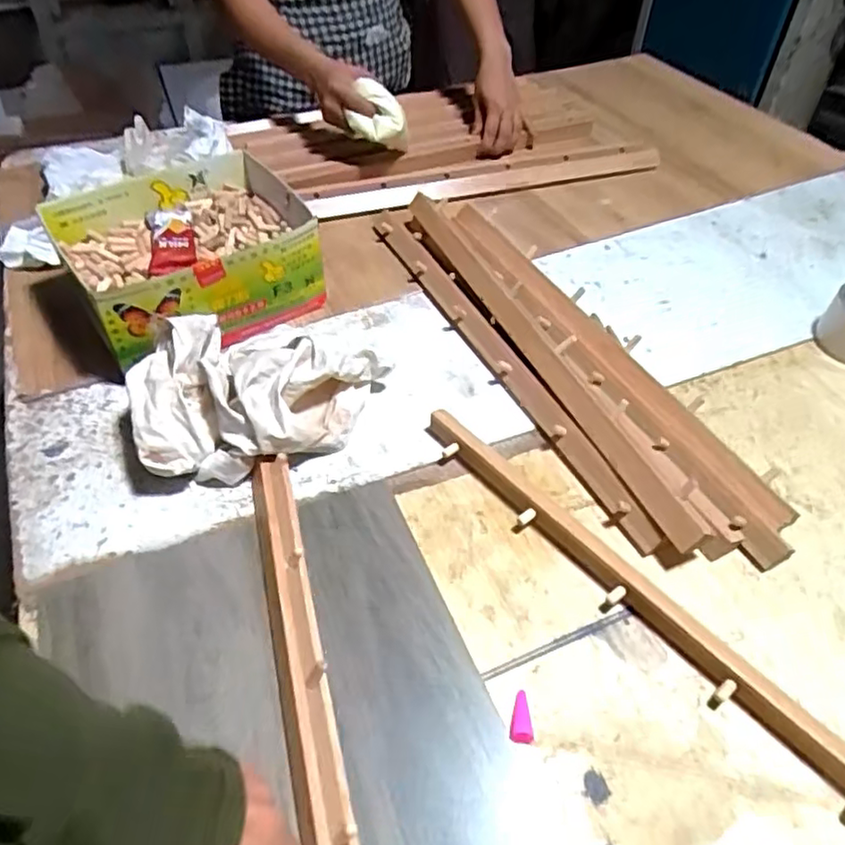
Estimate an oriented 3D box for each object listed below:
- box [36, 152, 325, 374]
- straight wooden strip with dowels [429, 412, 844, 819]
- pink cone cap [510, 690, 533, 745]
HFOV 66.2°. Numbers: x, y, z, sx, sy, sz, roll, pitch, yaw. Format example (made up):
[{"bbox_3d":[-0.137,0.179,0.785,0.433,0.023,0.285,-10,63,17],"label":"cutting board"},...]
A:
[{"bbox_3d":[-0.255,-0.187,0.722,0.244,0.094,0.208,-27,53,-23],"label":"box"},{"bbox_3d":[0.194,0.157,0.485,0.041,0.026,0.536,-31,55,-26],"label":"straight wooden strip with dowels"},{"bbox_3d":[0.068,0.207,0.456,0.015,0.014,0.033,-2,48,-3],"label":"pink cone cap"}]

